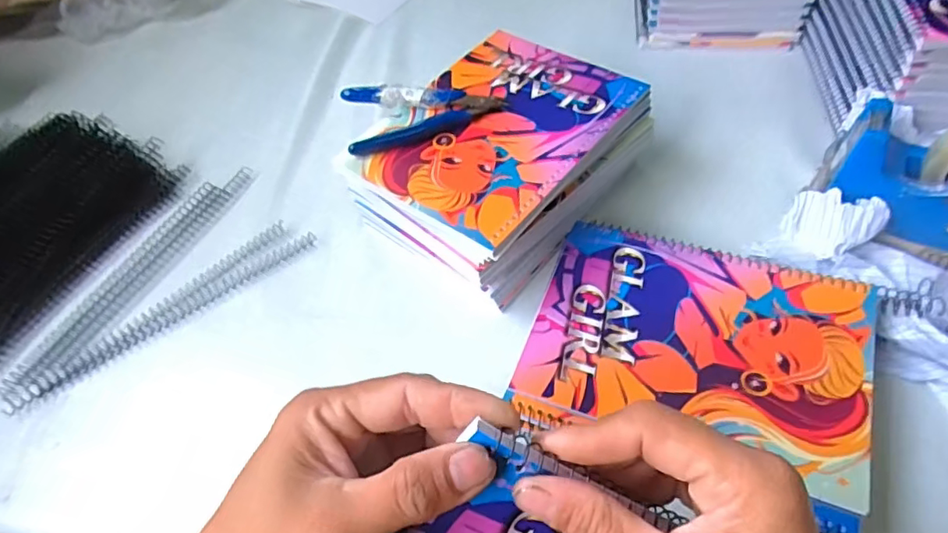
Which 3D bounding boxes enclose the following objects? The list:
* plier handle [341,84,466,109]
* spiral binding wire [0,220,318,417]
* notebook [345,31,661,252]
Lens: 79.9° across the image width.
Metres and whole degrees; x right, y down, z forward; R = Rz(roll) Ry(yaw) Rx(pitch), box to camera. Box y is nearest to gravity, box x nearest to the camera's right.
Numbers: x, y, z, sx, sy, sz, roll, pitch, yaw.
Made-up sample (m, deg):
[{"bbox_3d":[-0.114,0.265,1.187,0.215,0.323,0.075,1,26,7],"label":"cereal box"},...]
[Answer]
[{"bbox_3d":[-0.056,-0.131,0.428,0.094,0.014,0.018,7,54,11],"label":"plier handle"},{"bbox_3d":[-0.237,0.032,0.438,0.236,0.009,0.035,-33,57,-18],"label":"spiral binding wire"},{"bbox_3d":[0.015,-0.103,0.417,0.144,0.010,0.197,31,62,26],"label":"notebook"}]

